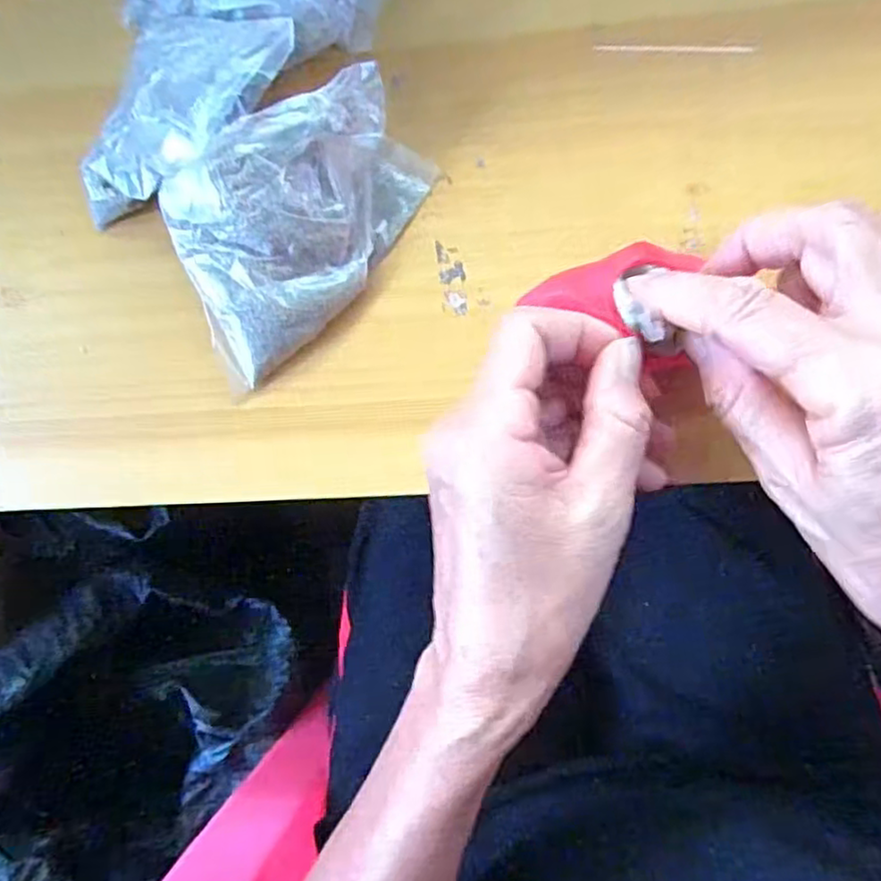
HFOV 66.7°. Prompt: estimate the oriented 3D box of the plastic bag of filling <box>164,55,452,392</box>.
[{"bbox_3d":[-0.055,-0.083,0.259,0.112,0.037,0.074,-34,85,5],"label":"plastic bag of filling"}]

